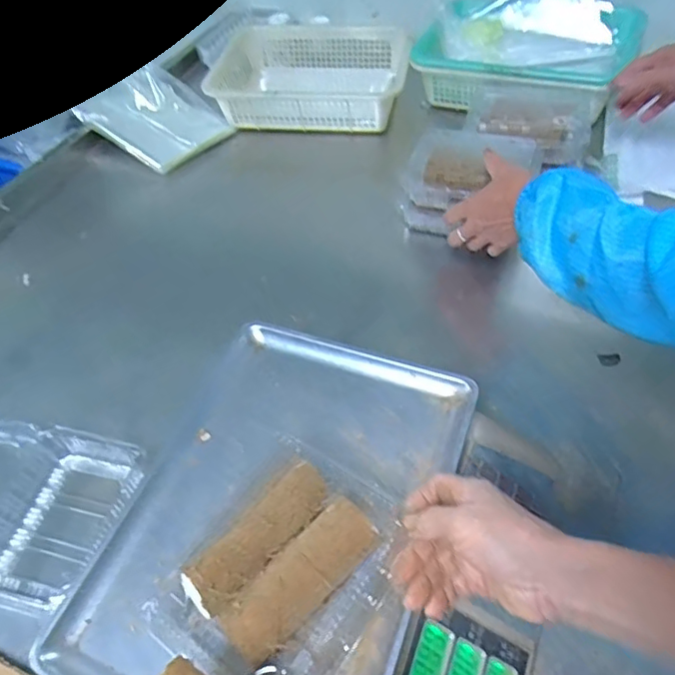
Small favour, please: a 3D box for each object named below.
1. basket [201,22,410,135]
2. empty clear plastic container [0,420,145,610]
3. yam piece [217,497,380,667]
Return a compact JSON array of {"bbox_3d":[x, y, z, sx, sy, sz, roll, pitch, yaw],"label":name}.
[{"bbox_3d":[-0.052,-0.485,1.066,0.364,0.093,0.246,4,51,8],"label":"basket"},{"bbox_3d":[-0.348,0.178,0.593,0.257,0.037,0.179,10,52,13],"label":"empty clear plastic container"},{"bbox_3d":[-0.024,0.175,0.405,0.118,0.043,0.043,-39,57,-24],"label":"yam piece"}]

